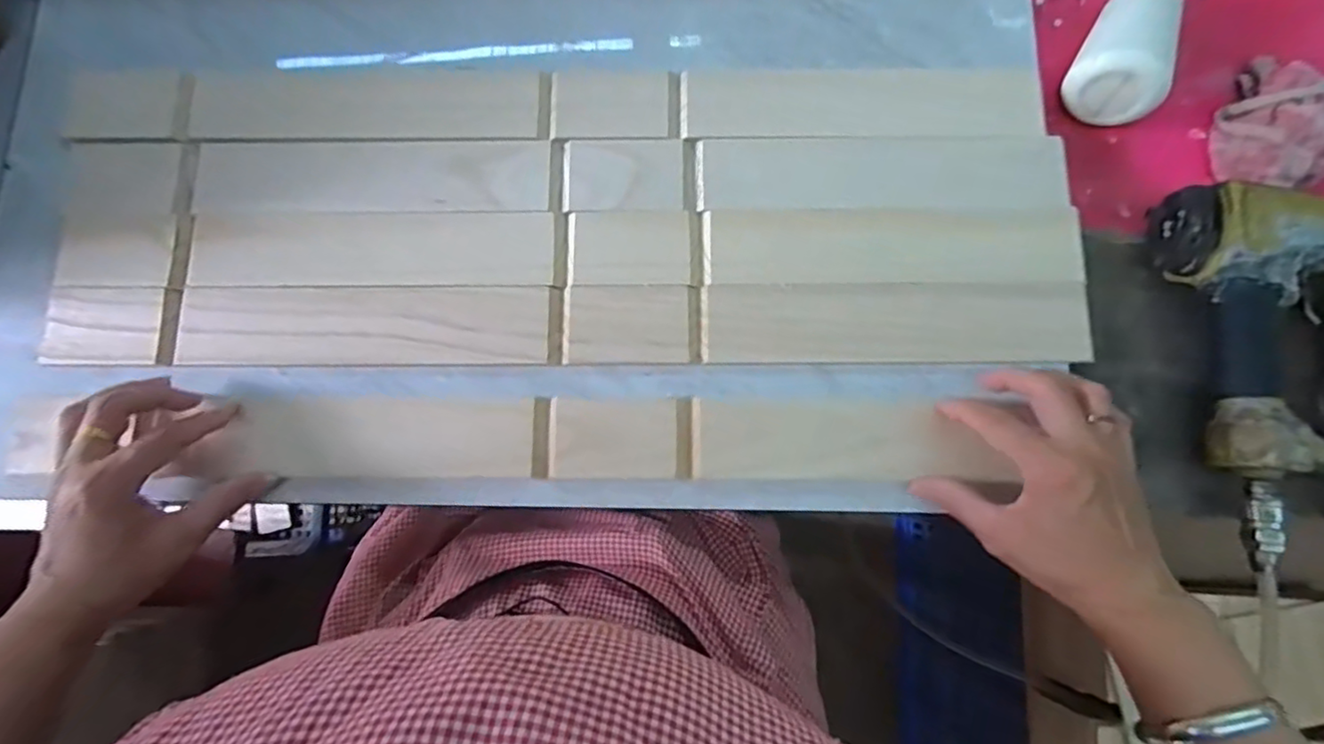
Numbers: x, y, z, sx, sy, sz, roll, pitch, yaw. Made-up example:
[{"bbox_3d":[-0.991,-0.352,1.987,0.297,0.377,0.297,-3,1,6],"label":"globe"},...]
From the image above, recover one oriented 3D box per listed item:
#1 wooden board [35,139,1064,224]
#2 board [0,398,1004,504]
[{"bbox_3d":[-0.069,-0.147,0.447,0.727,0.011,0.063,-1,80,0],"label":"wooden board"},{"bbox_3d":[-0.105,0.050,0.424,0.671,0.016,0.058,1,80,0],"label":"board"}]

